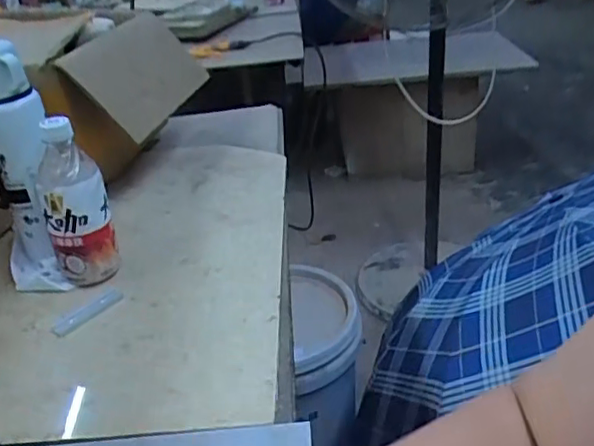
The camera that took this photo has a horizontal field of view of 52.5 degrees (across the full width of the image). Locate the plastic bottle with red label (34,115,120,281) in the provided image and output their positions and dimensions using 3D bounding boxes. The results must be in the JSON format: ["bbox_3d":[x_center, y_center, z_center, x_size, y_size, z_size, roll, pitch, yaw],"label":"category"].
[{"bbox_3d":[-0.247,-0.018,0.658,0.079,0.185,0.064,-18,32,-19],"label":"plastic bottle with red label"}]

